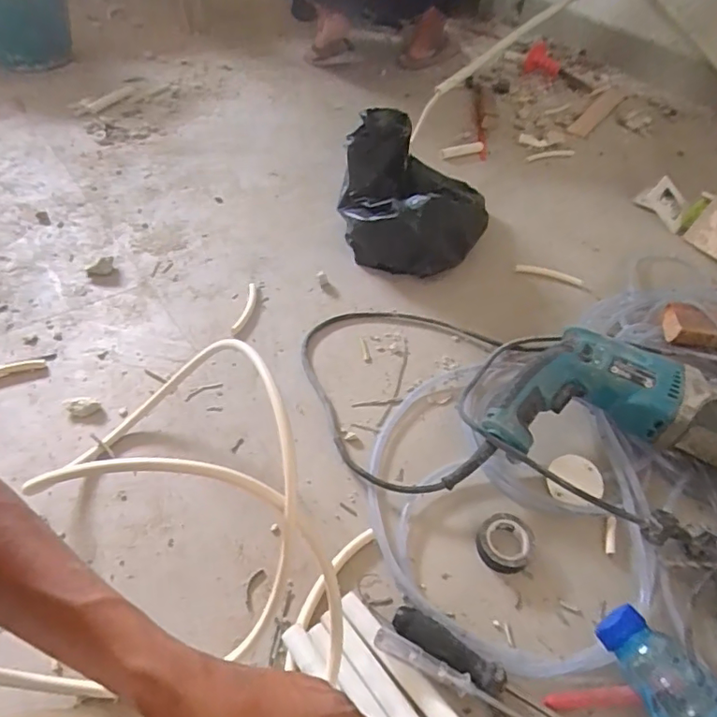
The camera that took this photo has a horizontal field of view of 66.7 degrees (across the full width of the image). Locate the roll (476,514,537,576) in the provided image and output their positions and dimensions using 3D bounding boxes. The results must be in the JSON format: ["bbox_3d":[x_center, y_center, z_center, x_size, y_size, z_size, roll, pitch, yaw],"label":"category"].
[{"bbox_3d":[0.152,0.190,0.561,0.056,0.020,0.055,2,47,-2],"label":"roll"}]

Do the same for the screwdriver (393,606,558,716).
[{"bbox_3d":[0.116,0.274,0.473,0.184,0.028,0.031,23,50,16],"label":"screwdriver"}]

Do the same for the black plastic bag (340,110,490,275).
[{"bbox_3d":[0.093,-0.266,0.876,0.231,0.154,0.266,13,48,8],"label":"black plastic bag"}]

